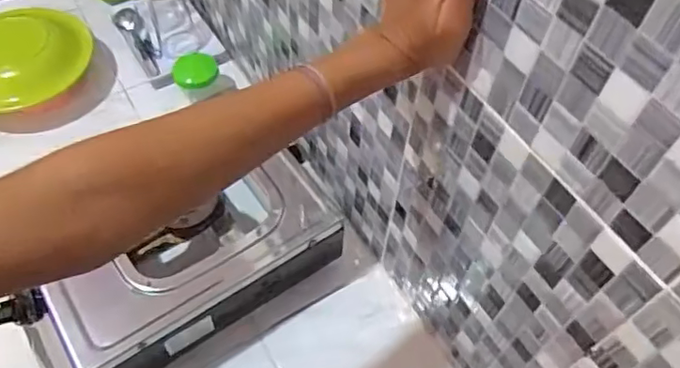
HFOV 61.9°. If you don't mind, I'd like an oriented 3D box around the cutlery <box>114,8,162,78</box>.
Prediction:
[{"bbox_3d":[-0.349,-0.248,0.984,0.042,0.015,0.138,-27,83,-20],"label":"cutlery"}]

